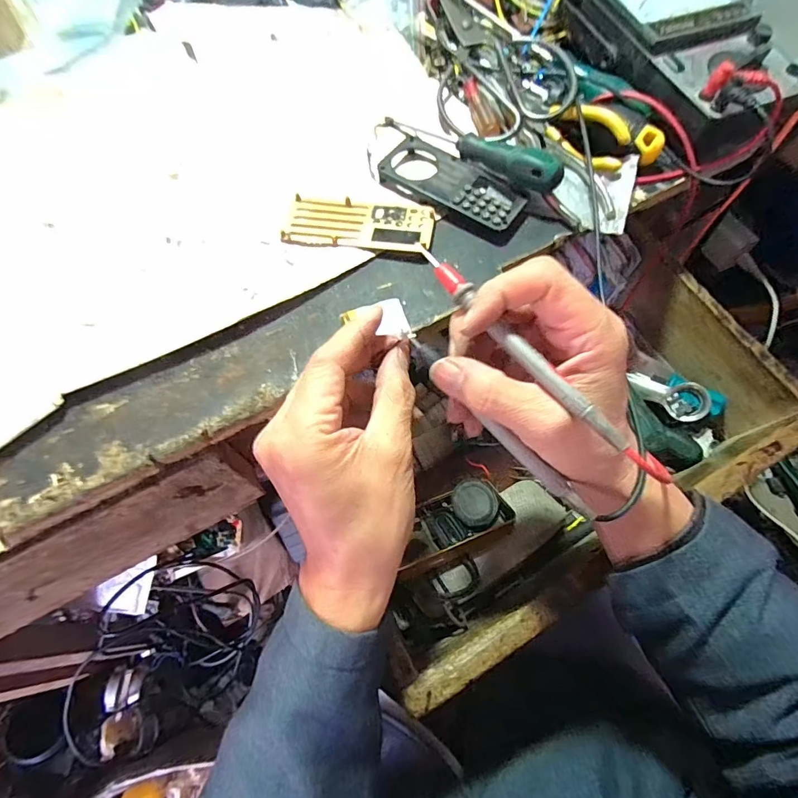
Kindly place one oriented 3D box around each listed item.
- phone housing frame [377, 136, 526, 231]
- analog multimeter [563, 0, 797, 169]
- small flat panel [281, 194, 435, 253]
[{"bbox_3d":[0.039,-0.159,0.323,0.104,0.010,0.050,36,69,15],"label":"phone housing frame"},{"bbox_3d":[0.231,-0.272,0.347,0.124,0.044,0.196,-26,68,-13],"label":"analog multimeter"},{"bbox_3d":[-0.027,-0.126,0.312,0.102,0.012,0.045,9,65,3],"label":"small flat panel"}]

